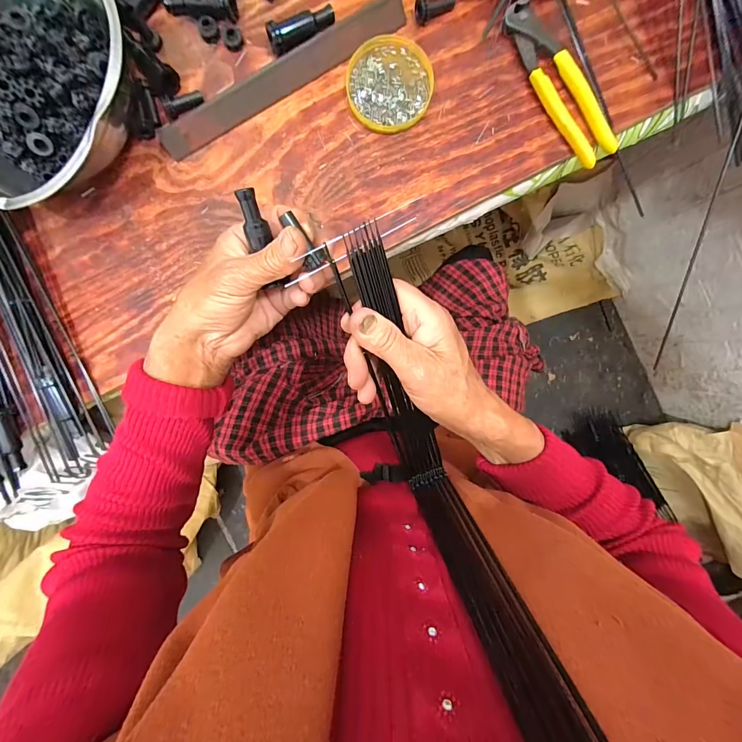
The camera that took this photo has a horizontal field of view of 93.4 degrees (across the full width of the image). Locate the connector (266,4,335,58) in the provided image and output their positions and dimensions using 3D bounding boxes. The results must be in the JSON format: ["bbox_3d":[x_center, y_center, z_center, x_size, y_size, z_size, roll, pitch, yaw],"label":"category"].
[{"bbox_3d":[-0.066,-0.329,0.332,0.065,0.016,0.019,-32,96,0],"label":"connector"}]

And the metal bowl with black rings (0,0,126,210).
[{"bbox_3d":[-0.302,-0.255,0.307,0.182,0.057,0.217,26,93,-5],"label":"metal bowl with black rings"}]

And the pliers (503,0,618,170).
[{"bbox_3d":[0.185,-0.278,0.340,0.040,0.013,0.161,-32,96,0],"label":"pliers"}]

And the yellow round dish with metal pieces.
[{"bbox_3d":[0.018,-0.282,0.342,0.080,0.009,0.087,0,95,-3],"label":"yellow round dish with metal pieces"}]

